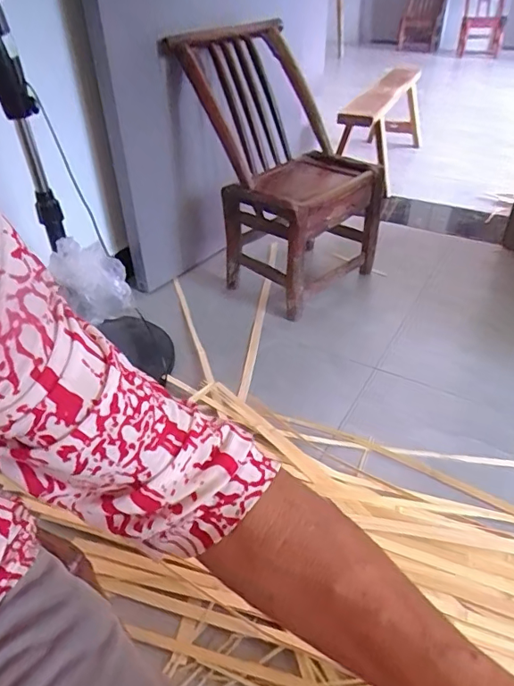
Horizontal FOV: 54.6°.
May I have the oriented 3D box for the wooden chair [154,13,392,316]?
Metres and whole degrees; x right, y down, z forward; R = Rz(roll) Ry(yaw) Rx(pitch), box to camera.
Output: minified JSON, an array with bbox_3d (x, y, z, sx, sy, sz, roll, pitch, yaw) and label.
[{"bbox_3d":[0.082,-0.515,1.434,0.502,0.605,0.532,20,43,27],"label":"wooden chair"}]

